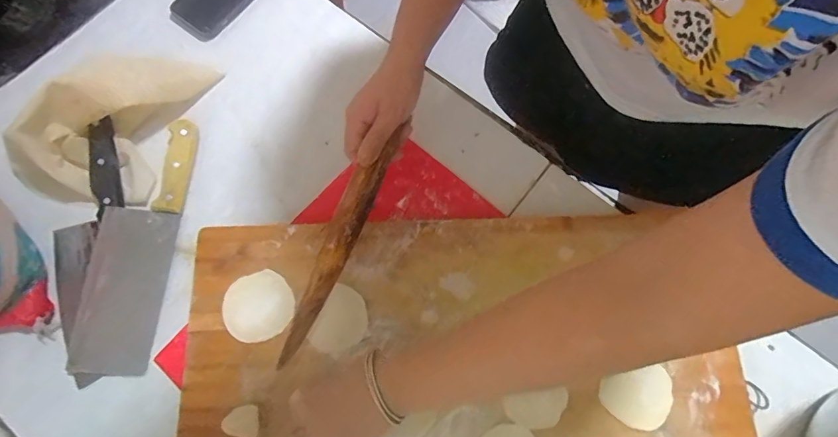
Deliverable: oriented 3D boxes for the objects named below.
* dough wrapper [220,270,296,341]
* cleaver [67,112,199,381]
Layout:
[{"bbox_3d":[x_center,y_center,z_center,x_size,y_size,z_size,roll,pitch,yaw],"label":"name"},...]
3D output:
[{"bbox_3d":[-0.169,0.091,0.449,0.068,0.006,0.069,1,71,-4],"label":"dough wrapper"},{"bbox_3d":[-0.321,0.024,0.482,0.084,0.024,0.282,6,75,1],"label":"cleaver"}]

